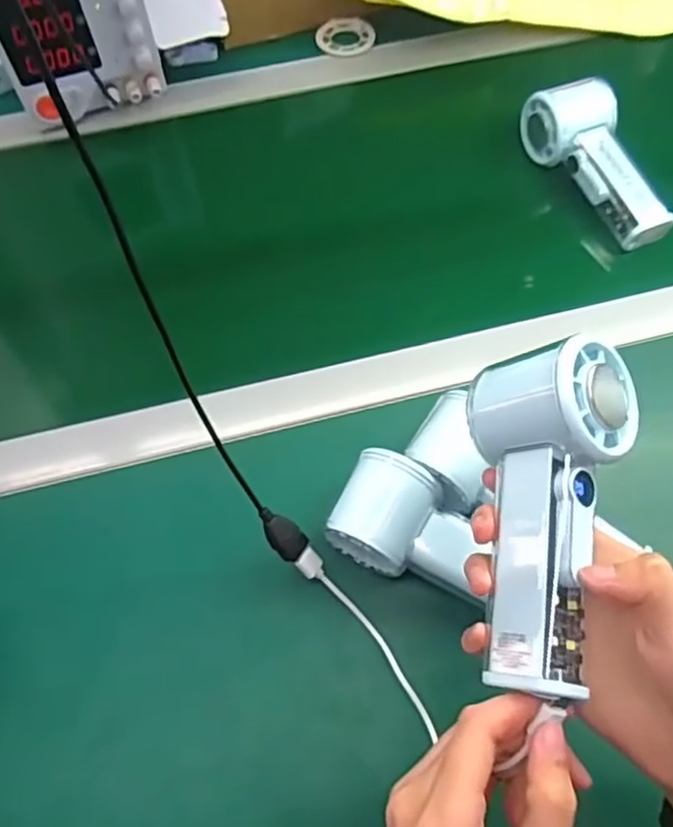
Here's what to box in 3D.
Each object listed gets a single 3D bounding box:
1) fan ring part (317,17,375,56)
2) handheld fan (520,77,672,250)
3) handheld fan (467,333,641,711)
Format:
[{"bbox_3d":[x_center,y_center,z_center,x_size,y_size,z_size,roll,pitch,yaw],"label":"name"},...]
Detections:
[{"bbox_3d":[0.010,-0.370,0.654,0.055,0.010,0.044,-11,63,-4],"label":"fan ring part"},{"bbox_3d":[0.214,-0.199,0.544,0.056,0.054,0.152,-22,64,-9],"label":"handheld fan"},{"bbox_3d":[0.089,0.046,0.296,0.057,0.058,0.160,20,74,-33],"label":"handheld fan"}]

